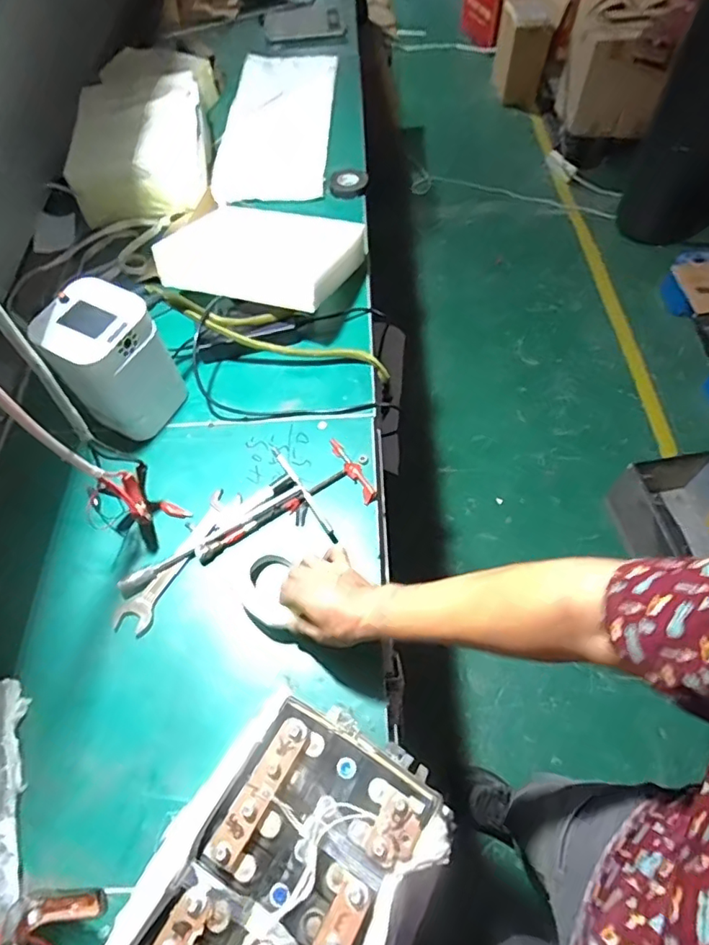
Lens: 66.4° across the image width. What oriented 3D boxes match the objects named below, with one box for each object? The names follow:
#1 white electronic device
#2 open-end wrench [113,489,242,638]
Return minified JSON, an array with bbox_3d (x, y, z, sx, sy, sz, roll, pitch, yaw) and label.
[{"bbox_3d":[-0.352,-0.155,0.795,0.121,0.204,0.135,33,65,18],"label":"white electronic device"},{"bbox_3d":[-0.240,0.117,0.749,0.052,0.018,0.228,25,64,19],"label":"open-end wrench"}]

